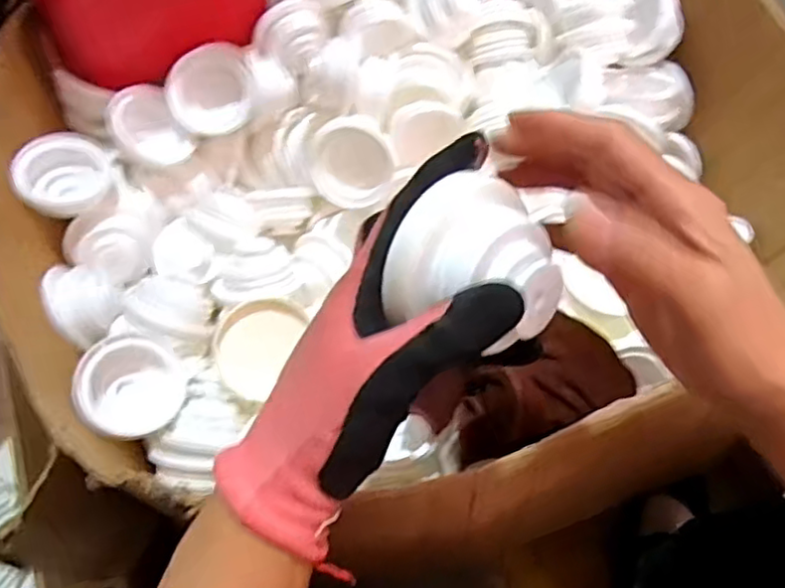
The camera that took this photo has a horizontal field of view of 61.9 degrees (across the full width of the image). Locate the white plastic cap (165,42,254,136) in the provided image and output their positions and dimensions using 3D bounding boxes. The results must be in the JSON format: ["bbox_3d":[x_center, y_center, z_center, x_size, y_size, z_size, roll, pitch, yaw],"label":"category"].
[{"bbox_3d":[-0.159,-0.178,0.570,0.072,0.016,0.074,-1,95,-7],"label":"white plastic cap"}]

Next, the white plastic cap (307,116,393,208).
[{"bbox_3d":[-0.038,-0.121,0.596,0.078,0.034,0.078,3,108,9],"label":"white plastic cap"}]

